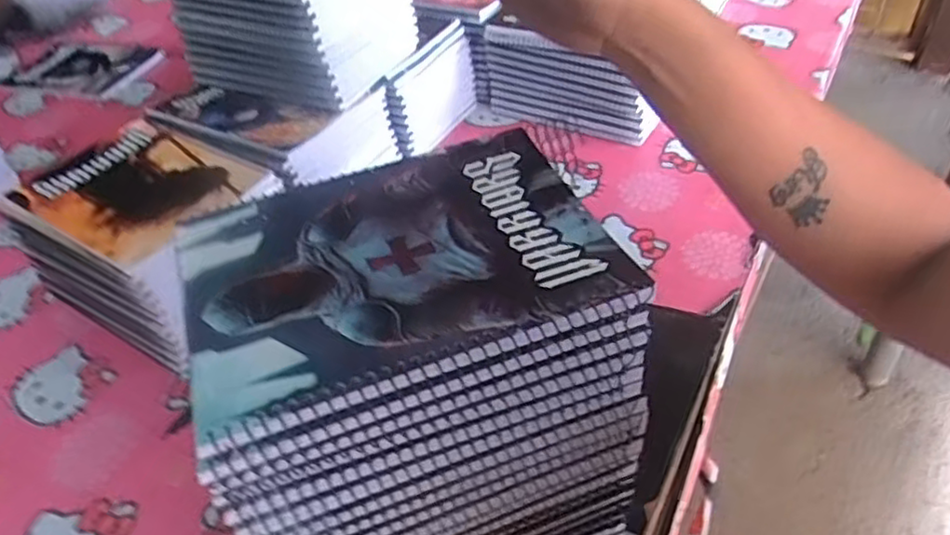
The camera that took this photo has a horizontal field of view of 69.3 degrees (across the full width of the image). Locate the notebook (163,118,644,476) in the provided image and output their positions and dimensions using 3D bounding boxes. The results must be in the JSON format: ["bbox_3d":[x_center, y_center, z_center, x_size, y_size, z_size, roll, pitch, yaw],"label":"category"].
[{"bbox_3d":[-0.038,-0.006,0.329,0.196,0.008,0.149,-17,43,-12],"label":"notebook"}]

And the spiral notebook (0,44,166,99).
[{"bbox_3d":[-0.594,-0.306,1.048,0.224,0.014,0.149,11,46,17],"label":"spiral notebook"}]

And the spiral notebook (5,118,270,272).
[{"bbox_3d":[-0.298,-0.073,0.606,0.183,0.009,0.145,23,50,27],"label":"spiral notebook"}]

